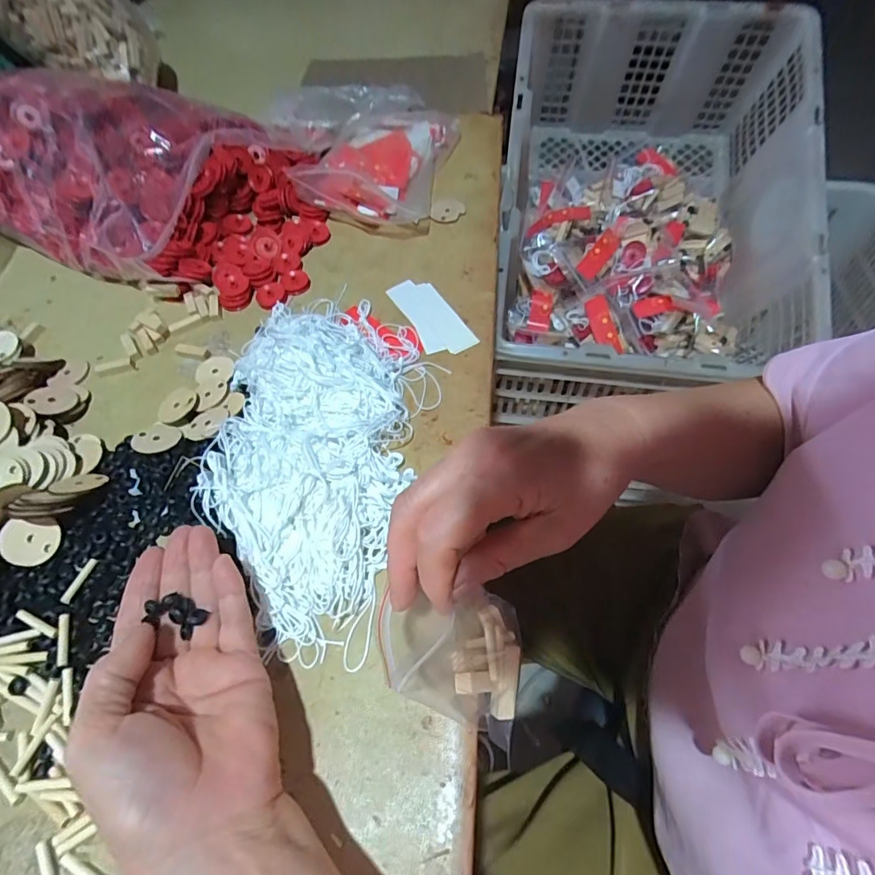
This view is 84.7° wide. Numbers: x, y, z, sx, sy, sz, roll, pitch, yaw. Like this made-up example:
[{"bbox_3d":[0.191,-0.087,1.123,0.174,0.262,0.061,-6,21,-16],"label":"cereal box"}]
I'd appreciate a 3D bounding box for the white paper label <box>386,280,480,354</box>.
[{"bbox_3d":[-0.007,-0.113,0.446,0.041,0.004,0.105,-29,59,-7],"label":"white paper label"}]

